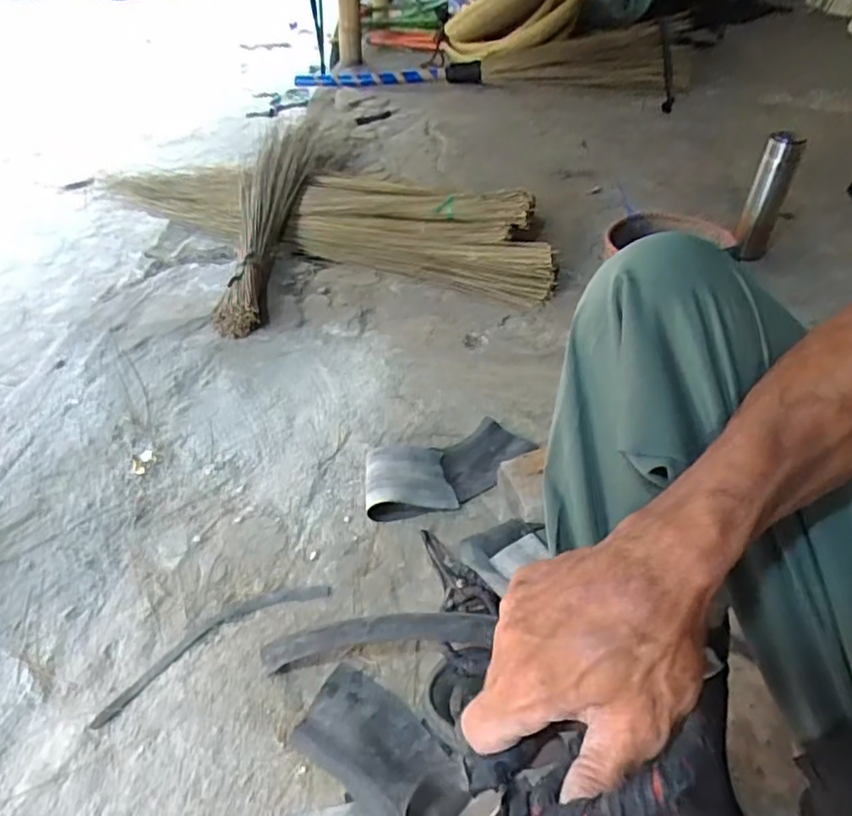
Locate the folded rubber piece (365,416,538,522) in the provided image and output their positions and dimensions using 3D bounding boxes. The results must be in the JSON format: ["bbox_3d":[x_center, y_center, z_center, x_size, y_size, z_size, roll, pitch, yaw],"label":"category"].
[{"bbox_3d":[0.029,0.074,0.838,0.241,0.051,0.114,-18,44,-17],"label":"folded rubber piece"}]

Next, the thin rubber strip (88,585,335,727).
[{"bbox_3d":[-0.238,0.254,0.698,0.260,0.009,0.056,-26,47,-24],"label":"thin rubber strip"}]

